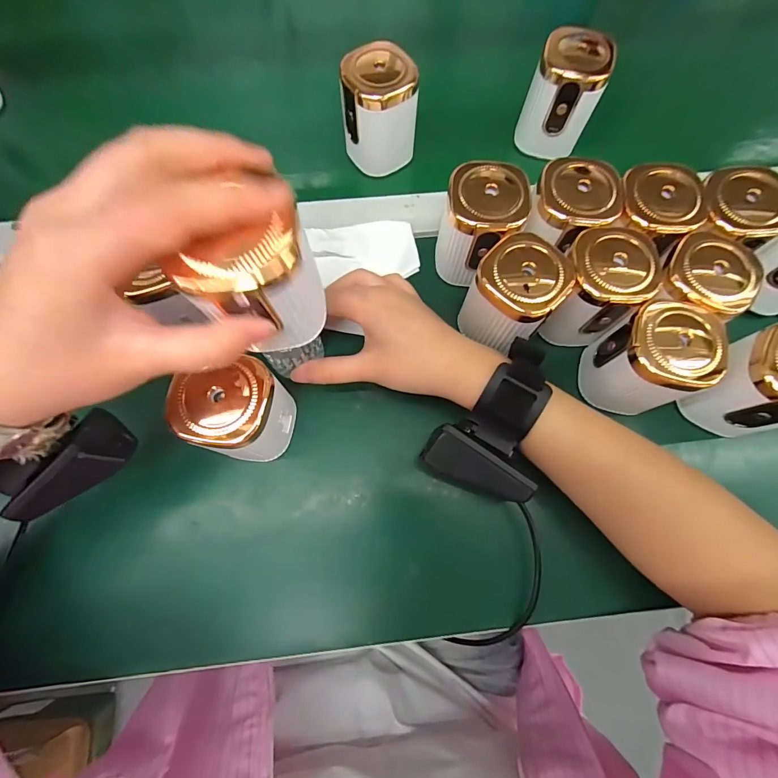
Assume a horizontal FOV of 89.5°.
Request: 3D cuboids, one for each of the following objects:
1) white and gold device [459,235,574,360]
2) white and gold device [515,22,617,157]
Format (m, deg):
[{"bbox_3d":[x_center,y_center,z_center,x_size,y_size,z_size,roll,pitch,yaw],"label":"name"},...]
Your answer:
[{"bbox_3d":[0.082,-0.060,0.270,0.051,0.080,0.047,34,75,9],"label":"white and gold device"},{"bbox_3d":[0.141,-0.237,0.321,0.054,0.076,0.042,22,73,6],"label":"white and gold device"}]

